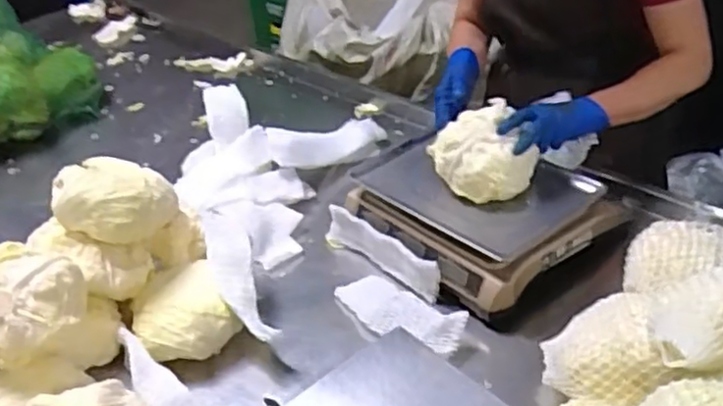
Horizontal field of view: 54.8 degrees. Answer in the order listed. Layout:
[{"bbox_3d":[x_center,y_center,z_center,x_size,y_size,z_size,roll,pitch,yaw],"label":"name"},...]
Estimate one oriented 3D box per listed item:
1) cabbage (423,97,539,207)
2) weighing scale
[{"bbox_3d":[0.184,-0.070,1.069,0.145,0.133,0.119,10,39,22],"label":"cabbage"},{"bbox_3d":[0.180,-0.007,1.140,0.349,0.091,0.349,-30,42,-29],"label":"weighing scale"}]

